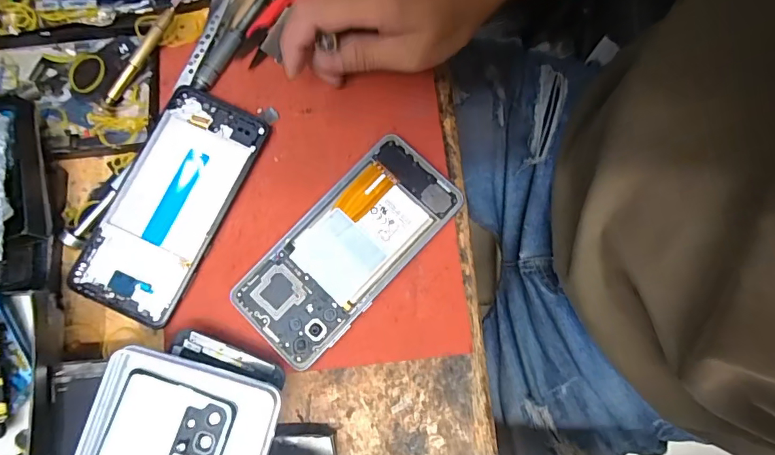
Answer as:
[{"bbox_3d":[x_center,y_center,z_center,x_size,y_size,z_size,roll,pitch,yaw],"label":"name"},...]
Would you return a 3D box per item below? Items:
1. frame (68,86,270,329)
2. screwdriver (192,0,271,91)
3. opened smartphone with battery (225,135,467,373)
[{"bbox_3d":[-0.147,-0.017,0.323,0.072,0.014,0.157,26,80,7],"label":"frame"},{"bbox_3d":[-0.114,-0.140,0.348,0.015,0.015,0.092,32,80,8],"label":"screwdriver"},{"bbox_3d":[-0.026,0.014,0.315,0.071,0.011,0.157,44,82,10],"label":"opened smartphone with battery"}]

